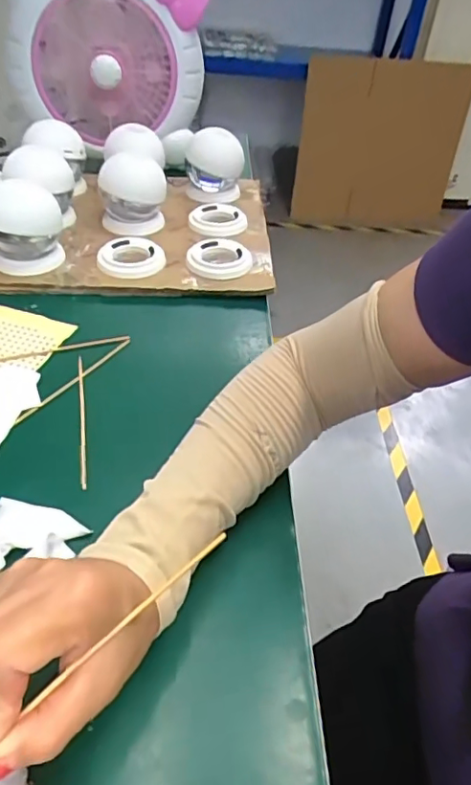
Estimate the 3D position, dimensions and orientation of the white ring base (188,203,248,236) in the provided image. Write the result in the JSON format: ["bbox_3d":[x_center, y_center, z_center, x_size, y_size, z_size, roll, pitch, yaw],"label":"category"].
[{"bbox_3d":[-0.026,-0.209,0.678,0.076,0.017,0.067,32,48,26],"label":"white ring base"}]

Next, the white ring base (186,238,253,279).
[{"bbox_3d":[-0.018,-0.147,0.612,0.071,0.016,0.075,8,42,3],"label":"white ring base"}]

